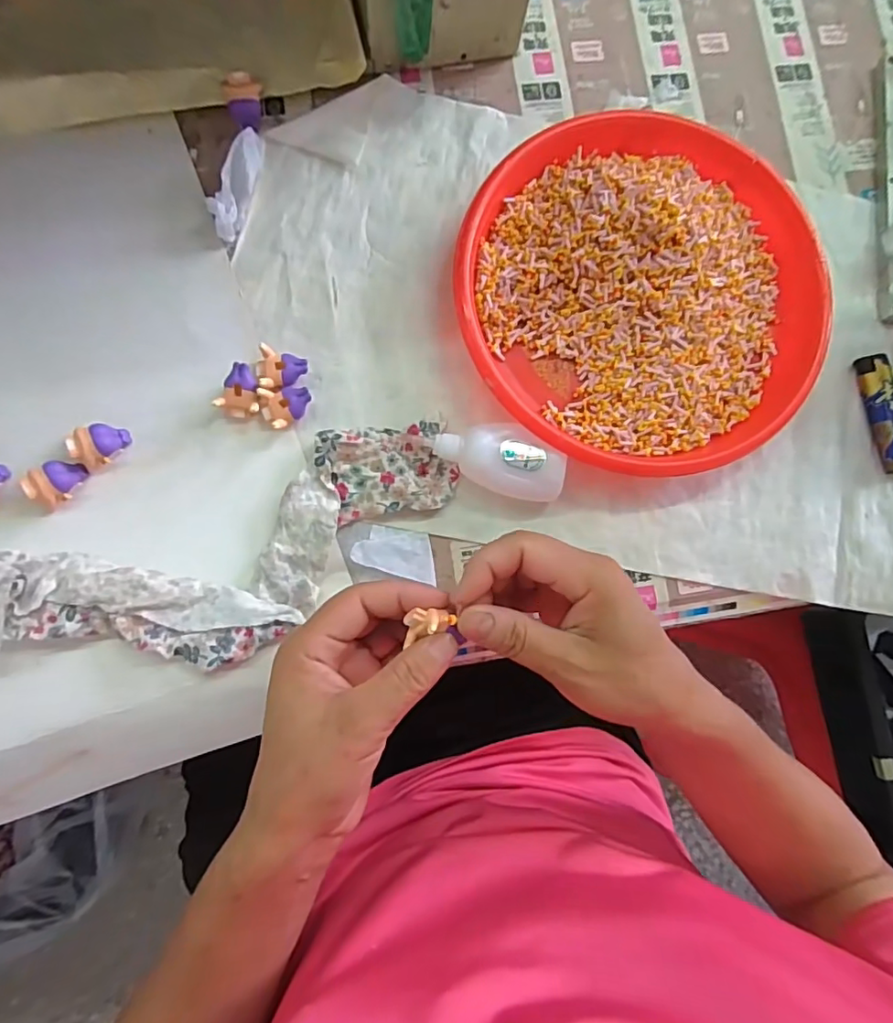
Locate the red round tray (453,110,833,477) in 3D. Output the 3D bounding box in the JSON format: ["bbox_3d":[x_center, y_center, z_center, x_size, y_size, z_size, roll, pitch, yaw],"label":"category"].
[{"bbox_3d":[0.124,-0.139,0.351,0.226,0.039,0.226,1,84,-5],"label":"red round tray"}]

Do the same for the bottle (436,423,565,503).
[{"bbox_3d":[0.033,-0.032,0.338,0.079,0.024,0.038,17,82,-3],"label":"bottle"}]

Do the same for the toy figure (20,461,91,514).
[{"bbox_3d":[-0.225,-0.017,0.316,0.030,0.015,0.021,-39,88,-8],"label":"toy figure"}]

